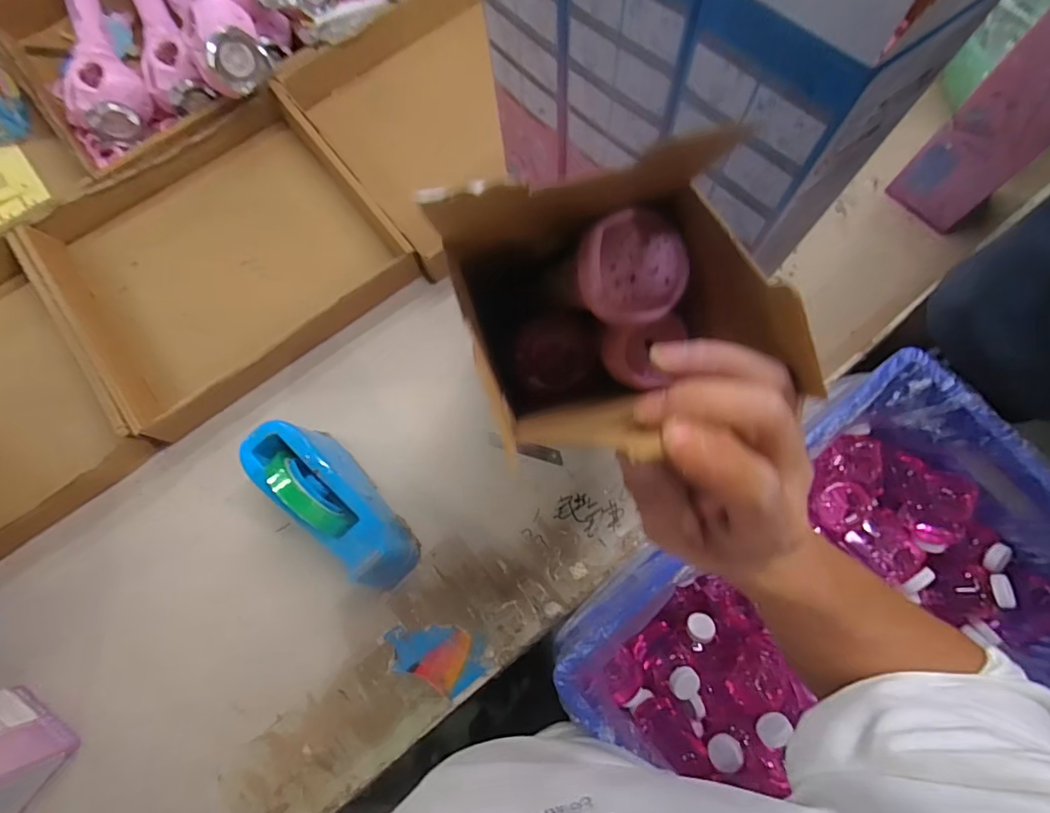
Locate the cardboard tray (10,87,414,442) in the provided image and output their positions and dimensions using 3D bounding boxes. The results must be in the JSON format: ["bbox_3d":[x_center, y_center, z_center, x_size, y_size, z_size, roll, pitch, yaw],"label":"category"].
[{"bbox_3d":[-0.390,-0.192,0.646,0.375,0.053,0.352,-36,77,-9],"label":"cardboard tray"}]

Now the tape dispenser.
[{"bbox_3d":[-0.197,0.101,0.531,0.201,0.116,0.078,42,78,11],"label":"tape dispenser"}]

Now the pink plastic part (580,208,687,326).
[{"bbox_3d":[0.051,-0.065,0.235,0.048,0.024,0.047,0,74,0],"label":"pink plastic part"}]

